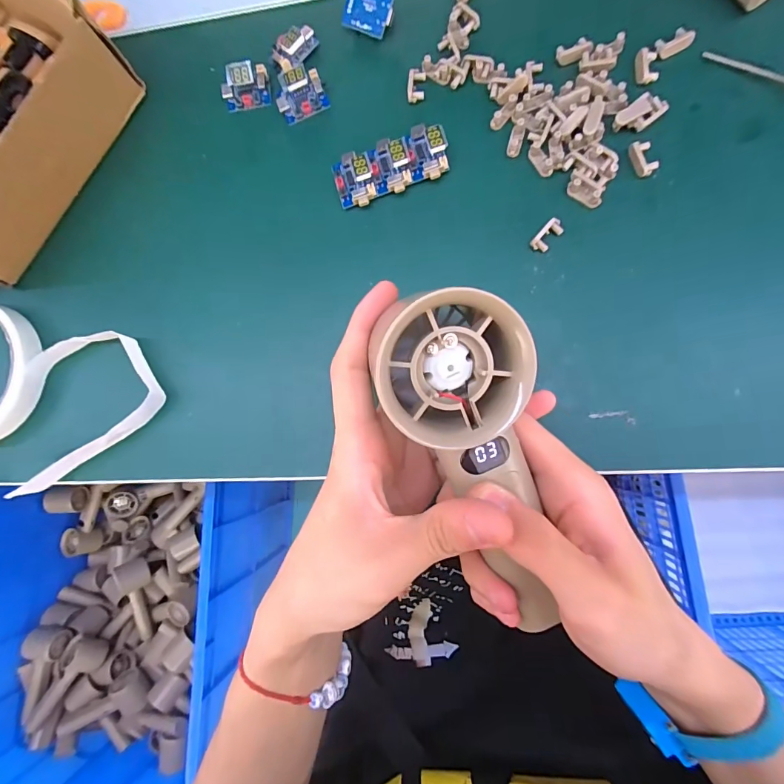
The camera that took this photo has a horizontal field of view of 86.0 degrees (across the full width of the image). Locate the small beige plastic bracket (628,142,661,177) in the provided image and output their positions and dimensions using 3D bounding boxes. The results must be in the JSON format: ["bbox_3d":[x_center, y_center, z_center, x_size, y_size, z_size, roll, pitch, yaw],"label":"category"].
[{"bbox_3d":[0.134,-0.125,0.224,0.011,0.005,0.019,-21,81,5],"label":"small beige plastic bracket"}]

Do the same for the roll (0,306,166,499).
[{"bbox_3d":[-0.226,0.005,0.262,0.169,0.021,0.104,14,85,10],"label":"roll"}]

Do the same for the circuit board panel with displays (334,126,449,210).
[{"bbox_3d":[-0.001,-0.132,0.243,0.067,0.014,0.034,-15,81,6],"label":"circuit board panel with displays"}]

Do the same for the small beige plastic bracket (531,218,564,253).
[{"bbox_3d":[0.085,-0.085,0.230,0.010,0.005,0.019,44,91,11],"label":"small beige plastic bracket"}]

